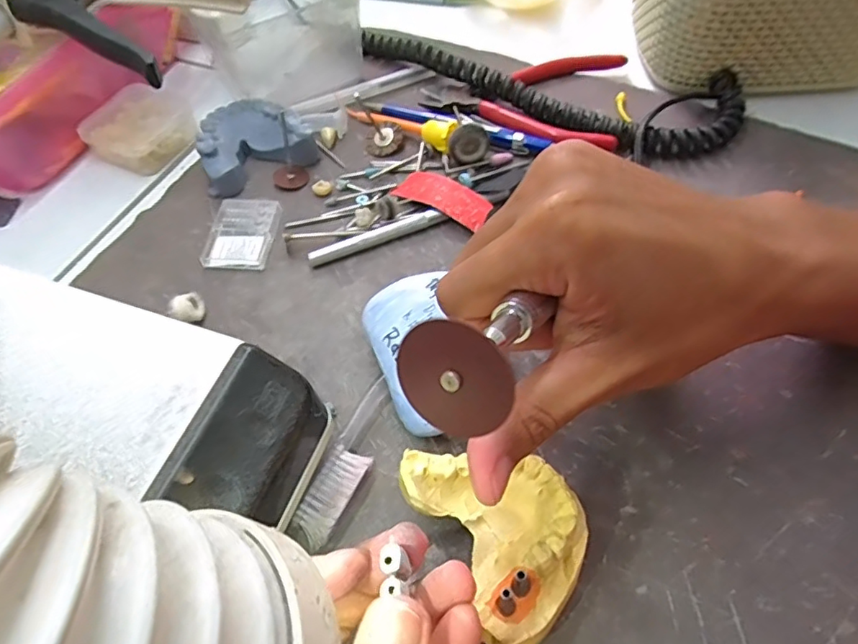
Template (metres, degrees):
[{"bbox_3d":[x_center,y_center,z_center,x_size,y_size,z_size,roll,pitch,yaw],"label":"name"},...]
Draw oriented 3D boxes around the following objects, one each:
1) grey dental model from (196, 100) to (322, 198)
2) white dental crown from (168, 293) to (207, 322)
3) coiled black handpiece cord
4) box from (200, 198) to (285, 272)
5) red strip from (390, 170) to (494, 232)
[{"bbox_3d":[-0.106,-0.111,0.343,0.065,0.024,0.053,-23,58,-11],"label":"grey dental model"},{"bbox_3d":[-0.119,-0.006,0.282,0.015,0.014,0.012,-33,61,-17],"label":"white dental crown"},{"bbox_3d":[0.064,-0.144,0.356,0.245,0.021,0.071,13,59,12],"label":"coiled black handpiece cord"},{"bbox_3d":[-0.103,-0.049,0.314,0.036,0.006,0.047,4,57,6],"label":"box"},{"bbox_3d":[0.008,-0.069,0.312,0.059,0.010,0.021,32,64,22],"label":"red strip"}]

